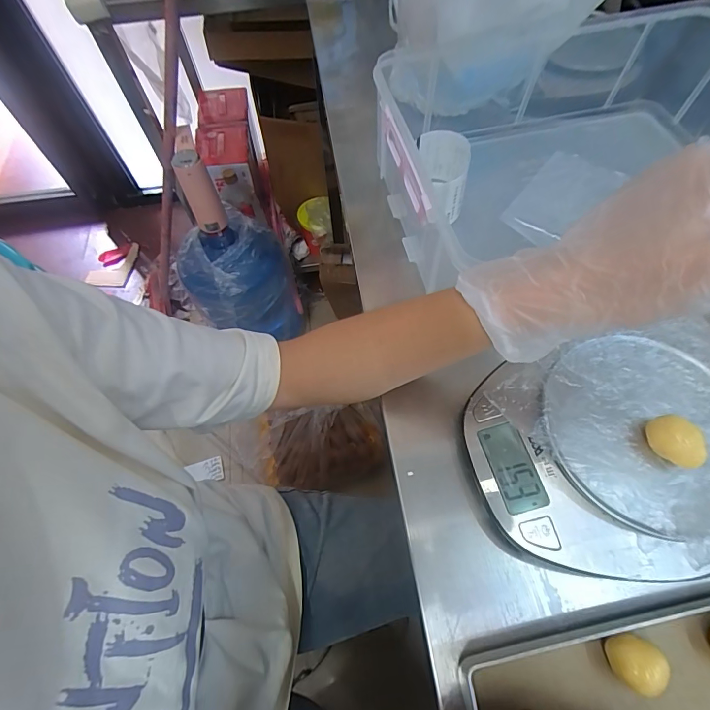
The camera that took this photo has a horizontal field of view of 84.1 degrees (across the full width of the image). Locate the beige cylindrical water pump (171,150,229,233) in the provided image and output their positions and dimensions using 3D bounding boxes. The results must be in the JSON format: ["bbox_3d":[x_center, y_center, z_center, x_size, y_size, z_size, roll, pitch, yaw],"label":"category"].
[{"bbox_3d":[-0.315,-0.325,0.807,0.062,0.164,0.053,-25,64,-11],"label":"beige cylindrical water pump"}]

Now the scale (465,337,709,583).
[{"bbox_3d":[0.174,0.063,0.262,0.178,0.040,0.150,-15,65,-6],"label":"scale"}]

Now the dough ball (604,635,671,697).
[{"bbox_3d":[0.155,0.172,0.221,0.025,0.024,0.024,-1,62,2],"label":"dough ball"}]

